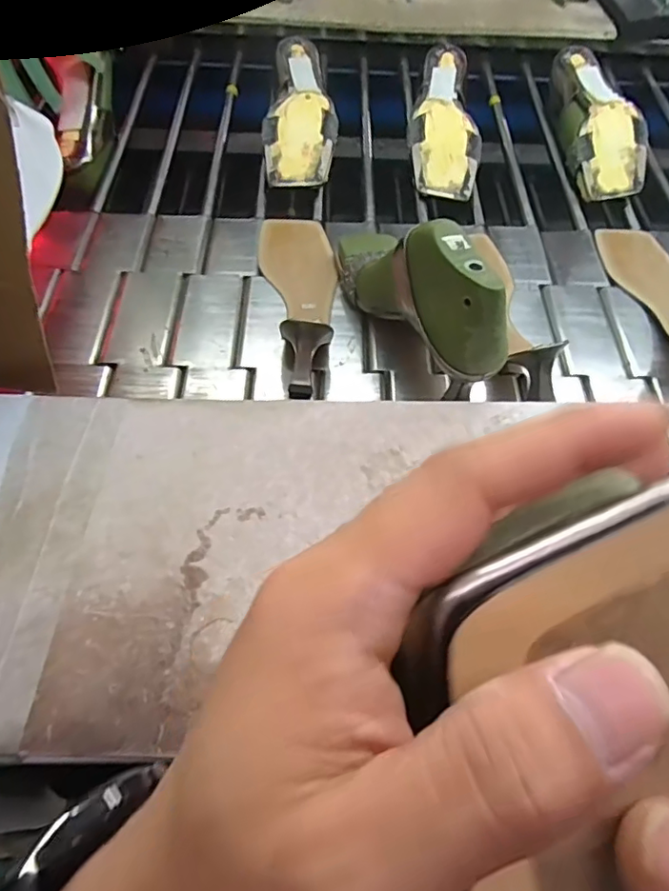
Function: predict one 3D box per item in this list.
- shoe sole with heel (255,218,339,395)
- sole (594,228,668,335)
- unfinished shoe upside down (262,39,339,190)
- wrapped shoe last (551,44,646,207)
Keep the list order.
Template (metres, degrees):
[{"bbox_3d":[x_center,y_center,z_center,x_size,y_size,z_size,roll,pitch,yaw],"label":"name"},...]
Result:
[{"bbox_3d":[-0.032,-0.164,0.552,0.076,0.055,0.250,-4,58,-6],"label":"shoe sole with heel"},{"bbox_3d":[0.358,-0.160,0.570,0.080,0.058,0.248,-6,58,-7],"label":"sole"},{"bbox_3d":[-0.043,-0.417,0.697,0.083,0.069,0.225,0,58,-3],"label":"unfinished shoe upside down"},{"bbox_3d":[0.340,-0.417,0.721,0.080,0.072,0.236,0,58,-3],"label":"wrapped shoe last"}]

